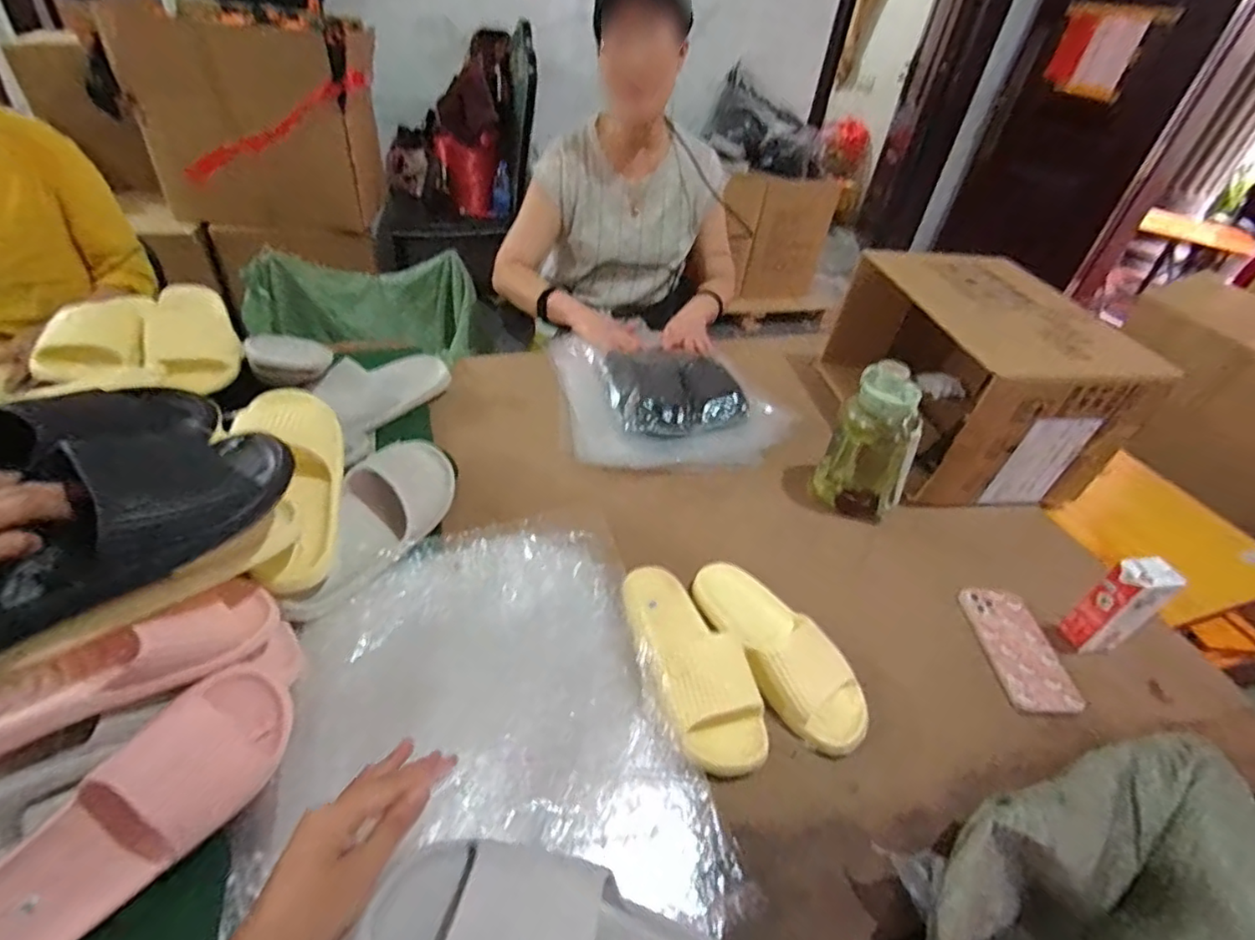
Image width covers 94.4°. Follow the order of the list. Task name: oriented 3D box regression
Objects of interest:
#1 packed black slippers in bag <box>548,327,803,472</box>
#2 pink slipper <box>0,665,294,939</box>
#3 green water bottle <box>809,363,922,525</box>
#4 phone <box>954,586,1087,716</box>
[{"bbox_3d":[0.072,-0.141,1.005,0.361,0.093,0.351,-3,41,-12],"label":"packed black slippers in bag"},{"bbox_3d":[-0.373,0.269,0.448,0.101,0.059,0.238,50,57,-13],"label":"pink slipper"},{"bbox_3d":[0.336,-0.025,0.817,0.096,0.234,0.087,4,40,-4],"label":"green water bottle"},{"bbox_3d":[0.469,0.212,0.699,0.085,0.016,0.158,-2,43,1],"label":"phone"}]

